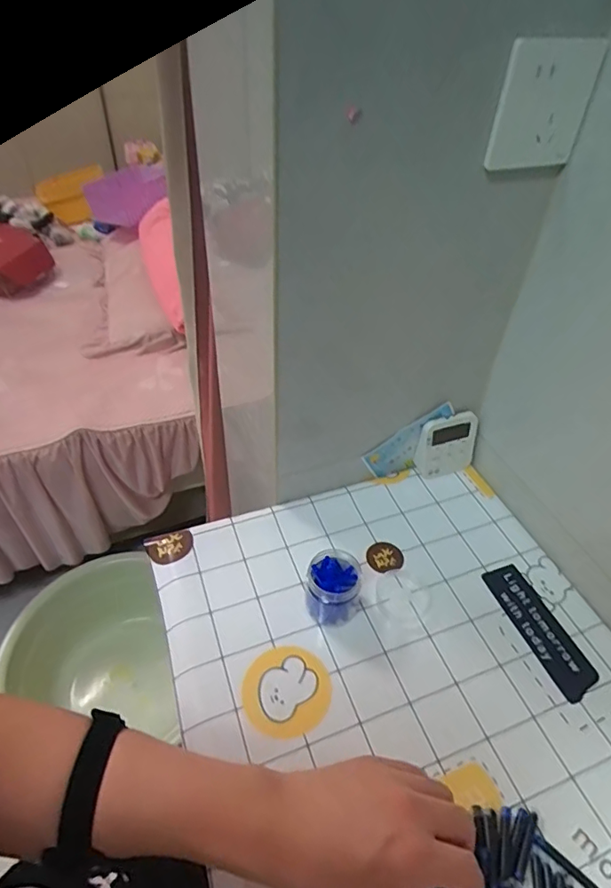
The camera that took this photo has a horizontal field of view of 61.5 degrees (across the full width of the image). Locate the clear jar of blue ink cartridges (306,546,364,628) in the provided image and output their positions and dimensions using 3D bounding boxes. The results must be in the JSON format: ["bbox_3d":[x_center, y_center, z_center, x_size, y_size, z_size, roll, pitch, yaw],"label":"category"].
[{"bbox_3d":[0.028,0.139,0.498,0.051,0.053,0.053,2,45,-2],"label":"clear jar of blue ink cartridges"}]

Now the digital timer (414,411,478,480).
[{"bbox_3d":[0.175,0.000,0.633,0.078,0.080,0.017,-14,32,-15],"label":"digital timer"}]

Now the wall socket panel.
[{"bbox_3d":[0.187,-0.264,0.404,0.082,0.085,0.005,-12,42,-15],"label":"wall socket panel"}]

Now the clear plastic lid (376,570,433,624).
[{"bbox_3d":[0.101,0.156,0.528,0.054,0.004,0.057,2,45,-2],"label":"clear plastic lid"}]

